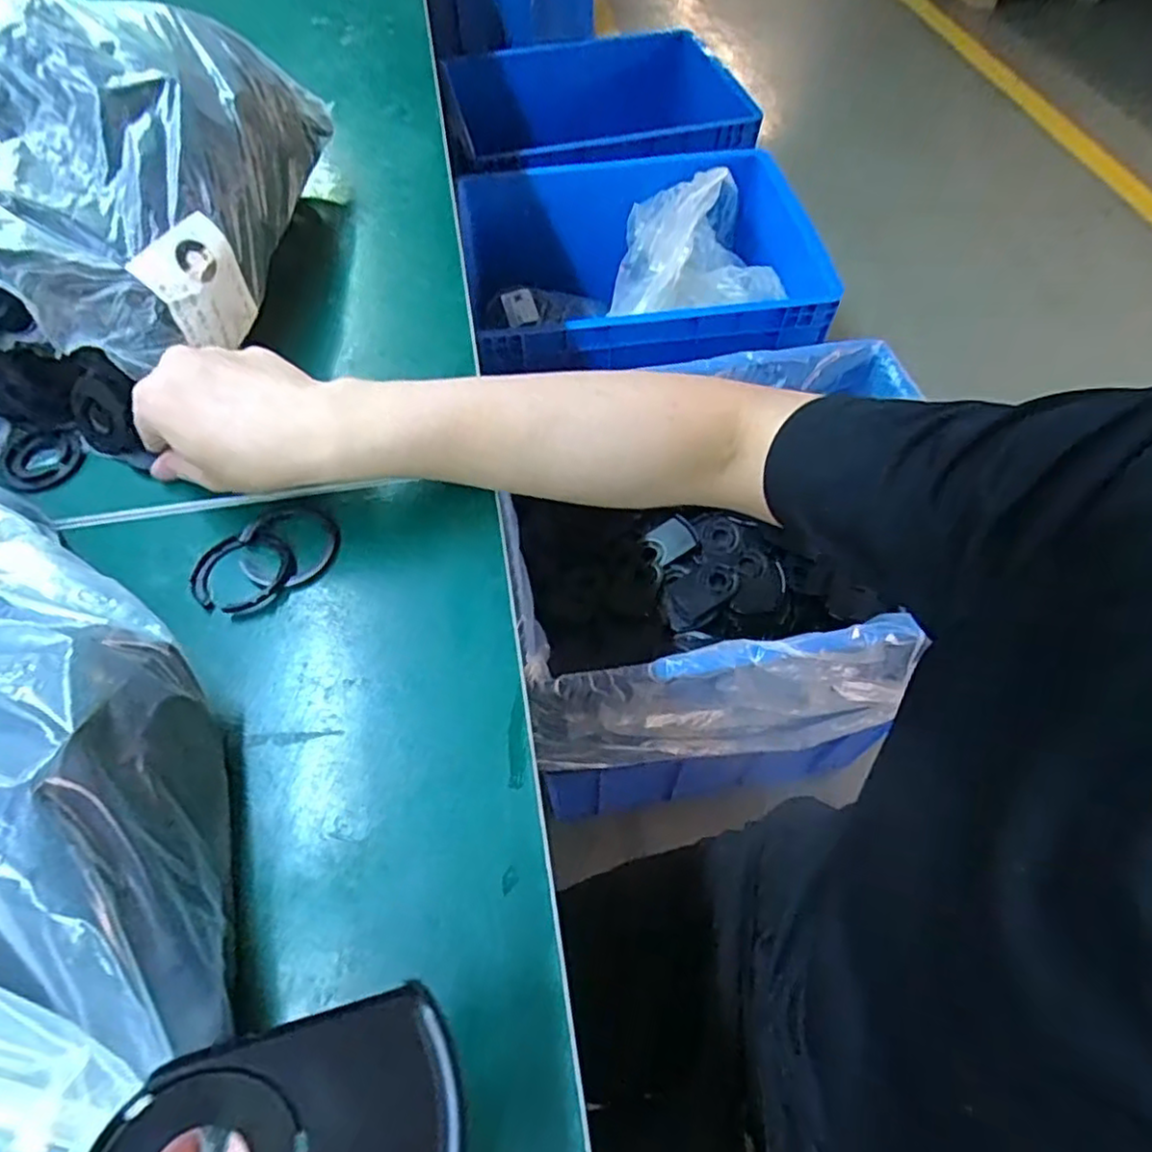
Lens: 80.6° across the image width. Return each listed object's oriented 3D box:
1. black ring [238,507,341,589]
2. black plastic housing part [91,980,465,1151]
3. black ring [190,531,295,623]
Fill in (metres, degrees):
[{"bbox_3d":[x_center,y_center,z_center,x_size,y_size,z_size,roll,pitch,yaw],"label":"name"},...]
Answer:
[{"bbox_3d":[-0.156,-0.018,0.370,0.053,0.004,0.050,-7,58,-4],"label":"black ring"},{"bbox_3d":[-0.076,0.150,0.177,0.089,0.006,0.056,-6,73,-23],"label":"black plastic housing part"},{"bbox_3d":[-0.178,-0.002,0.360,0.048,0.004,0.050,-1,57,1],"label":"black ring"}]

